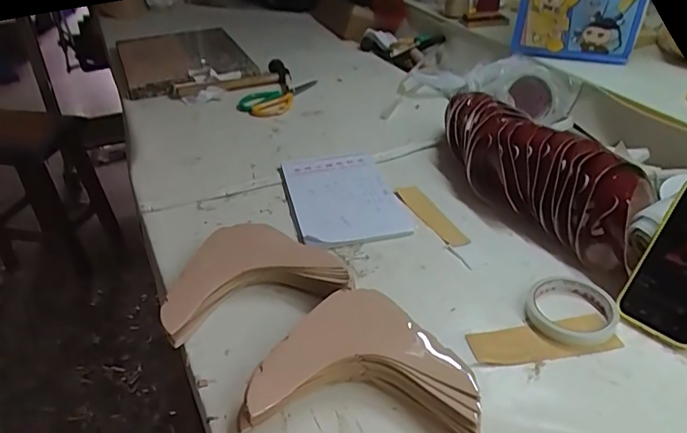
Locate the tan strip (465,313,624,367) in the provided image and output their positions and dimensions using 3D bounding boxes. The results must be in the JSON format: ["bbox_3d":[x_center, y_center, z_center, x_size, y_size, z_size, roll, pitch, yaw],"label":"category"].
[{"bbox_3d":[0.203,0.127,0.534,0.151,0.006,0.047,-8,36,-8],"label":"tan strip"}]

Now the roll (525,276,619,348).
[{"bbox_3d":[0.241,0.093,0.562,0.088,0.014,0.100,3,36,7],"label":"roll"}]

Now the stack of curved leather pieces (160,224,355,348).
[{"bbox_3d":[-0.103,0.060,0.611,0.198,0.035,0.169,-9,36,-9],"label":"stack of curved leather pieces"}]

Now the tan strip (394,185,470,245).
[{"bbox_3d":[0.118,-0.004,0.712,0.031,0.009,0.134,-17,38,-20],"label":"tan strip"}]

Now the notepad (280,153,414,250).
[{"bbox_3d":[-0.003,-0.031,0.741,0.140,0.012,0.201,-10,36,-10],"label":"notepad"}]

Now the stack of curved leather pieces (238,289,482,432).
[{"bbox_3d":[0.017,0.133,0.495,0.196,0.047,0.148,1,36,4],"label":"stack of curved leather pieces"}]

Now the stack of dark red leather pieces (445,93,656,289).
[{"bbox_3d":[0.248,-0.062,0.714,0.112,0.102,0.355,-21,40,-25],"label":"stack of dark red leather pieces"}]

